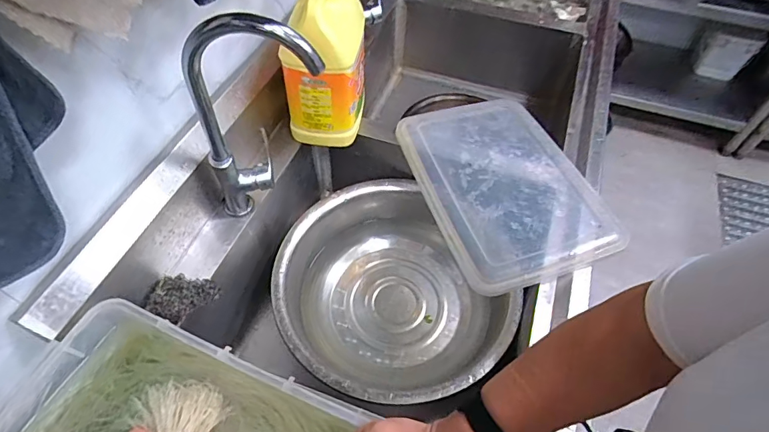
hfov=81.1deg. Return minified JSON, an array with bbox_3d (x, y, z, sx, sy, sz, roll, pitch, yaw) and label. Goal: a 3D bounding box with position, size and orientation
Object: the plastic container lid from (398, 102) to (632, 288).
[{"bbox_3d":[0.225,-0.076,0.869,0.294,0.033,0.431,-13,55,-10],"label":"plastic container lid"}]

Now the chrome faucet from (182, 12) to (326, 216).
[{"bbox_3d":[-0.186,-0.135,0.691,0.204,0.371,0.054,-1,54,-2],"label":"chrome faucet"}]

